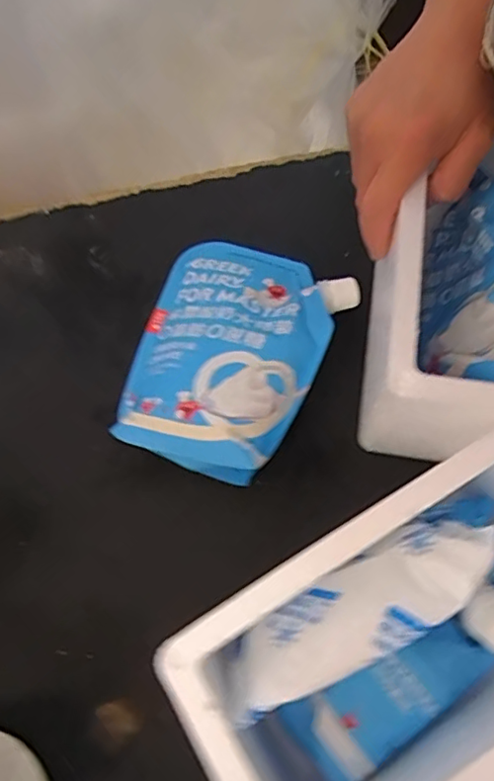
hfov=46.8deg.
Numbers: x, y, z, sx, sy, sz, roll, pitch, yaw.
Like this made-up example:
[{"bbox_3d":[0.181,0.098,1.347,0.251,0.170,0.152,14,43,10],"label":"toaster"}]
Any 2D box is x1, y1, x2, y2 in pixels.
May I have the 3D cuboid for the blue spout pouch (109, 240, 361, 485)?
[{"bbox_3d":[-0.017,-0.037,0.435,0.148,0.029,0.192,21,63,20],"label":"blue spout pouch"}]

